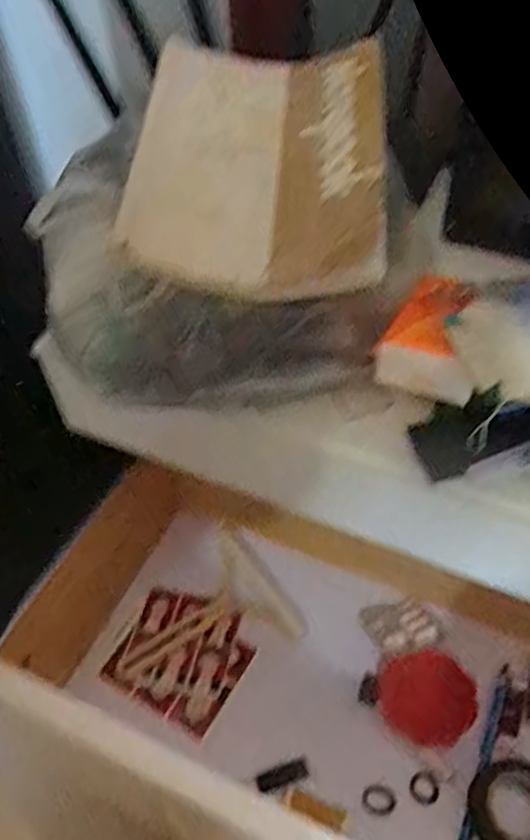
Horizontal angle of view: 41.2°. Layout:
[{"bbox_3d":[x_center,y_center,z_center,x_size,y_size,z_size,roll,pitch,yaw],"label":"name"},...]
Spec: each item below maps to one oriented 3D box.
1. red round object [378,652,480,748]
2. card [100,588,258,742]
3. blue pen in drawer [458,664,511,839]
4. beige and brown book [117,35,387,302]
[{"bbox_3d":[0.124,0.211,0.536,0.067,0.008,0.067,-7,57,12],"label":"red round object"},{"bbox_3d":[-0.069,0.193,0.581,0.101,0.007,0.095,25,57,17],"label":"card"},{"bbox_3d":[0.161,0.247,0.516,0.010,0.012,0.145,17,51,19],"label":"blue pen in drawer"},{"bbox_3d":[-0.002,-0.149,0.393,0.131,0.019,0.199,4,57,1],"label":"beige and brown book"}]

